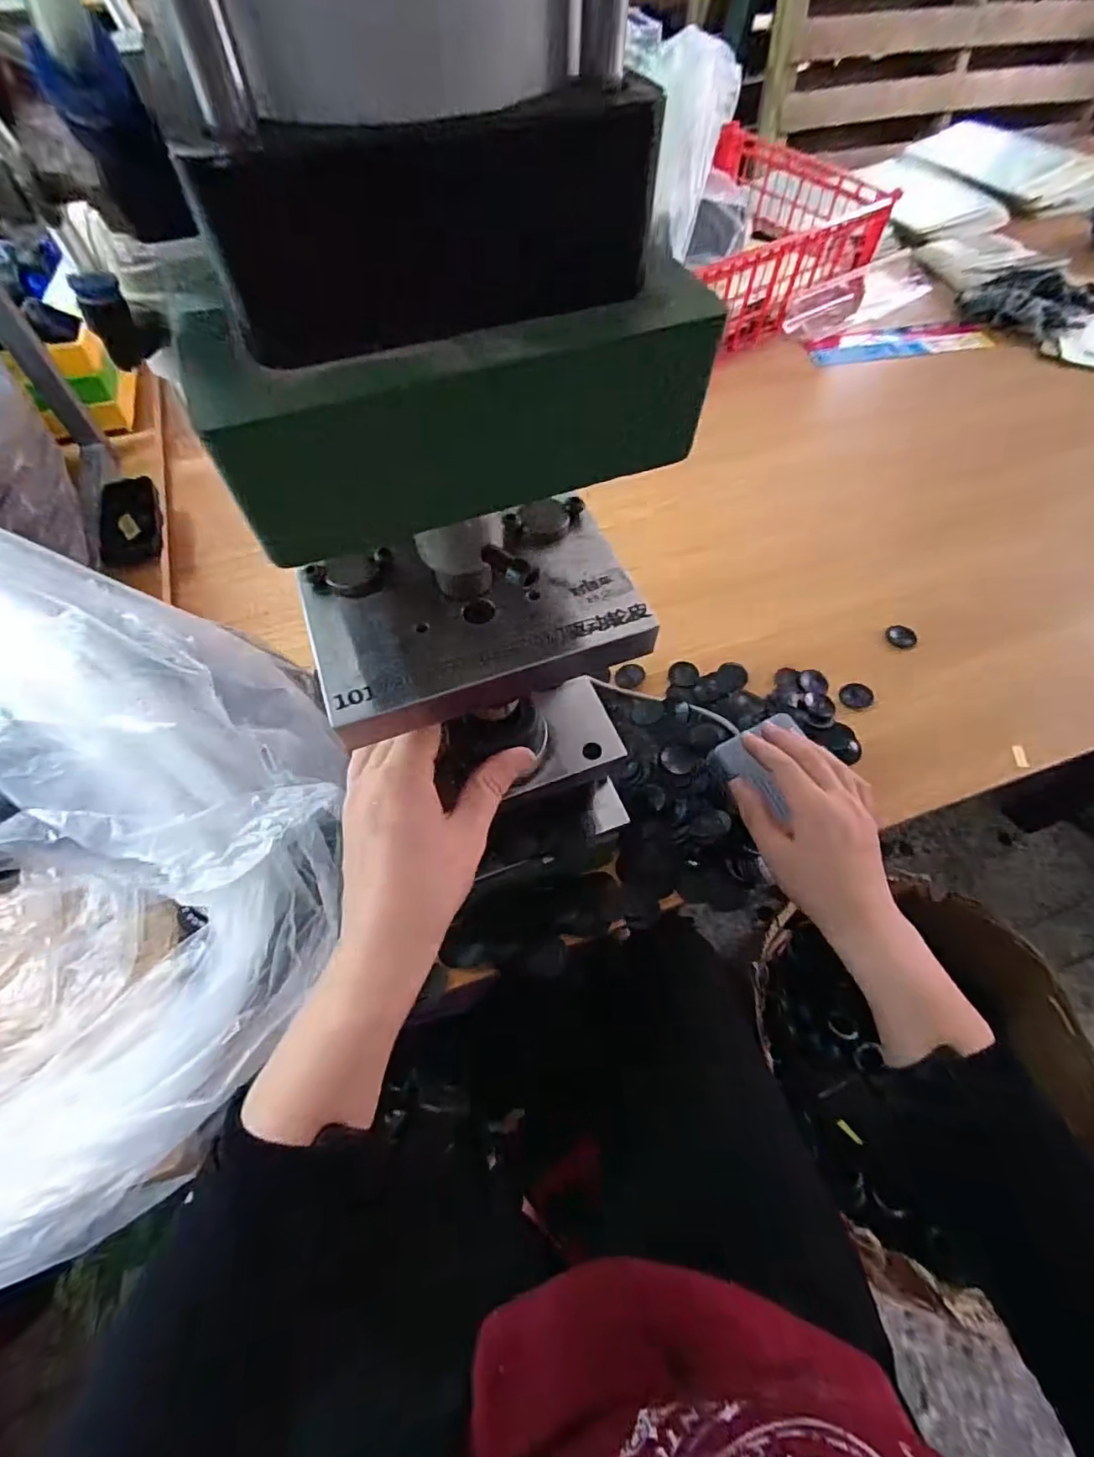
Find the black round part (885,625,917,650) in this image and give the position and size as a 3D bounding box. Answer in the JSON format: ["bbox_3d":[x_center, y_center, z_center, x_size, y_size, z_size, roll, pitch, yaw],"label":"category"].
[{"bbox_3d":[0.364,-0.095,0.590,0.031,0.007,0.031,0,60,-1],"label":"black round part"}]

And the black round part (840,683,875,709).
[{"bbox_3d":[0.303,-0.032,0.565,0.024,0.012,0.029,-38,67,-20],"label":"black round part"}]

